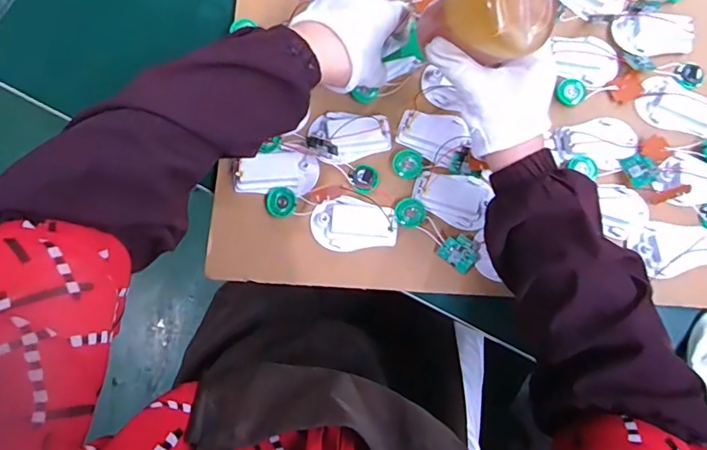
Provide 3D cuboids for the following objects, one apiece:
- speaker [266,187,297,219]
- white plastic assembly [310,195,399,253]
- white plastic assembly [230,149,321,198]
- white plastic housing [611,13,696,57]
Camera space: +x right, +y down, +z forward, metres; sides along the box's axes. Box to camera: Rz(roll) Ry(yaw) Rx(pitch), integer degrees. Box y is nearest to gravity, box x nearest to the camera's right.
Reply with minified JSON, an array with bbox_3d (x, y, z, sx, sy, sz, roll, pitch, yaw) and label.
[{"bbox_3d":[-0.069,-0.022,0.461,0.029,0.009,0.028,0,79,1],"label":"speaker"},{"bbox_3d":[0.001,-0.002,0.457,0.080,0.021,0.052,0,79,1],"label":"white plastic assembly"},{"bbox_3d":[-0.075,-0.051,0.461,0.078,0.014,0.043,3,79,1],"label":"white plastic assembly"},{"bbox_3d":[0.315,-0.199,0.505,0.079,0.018,0.040,2,79,1],"label":"white plastic housing"}]

